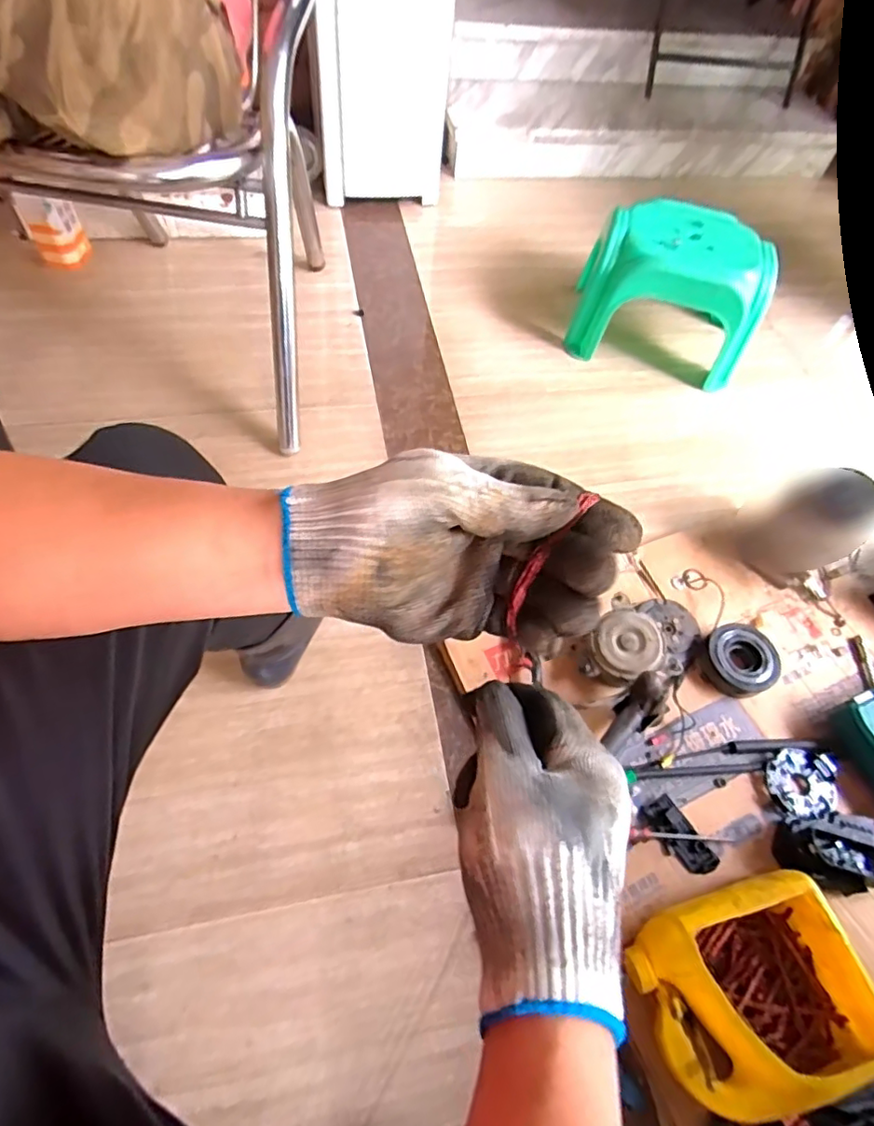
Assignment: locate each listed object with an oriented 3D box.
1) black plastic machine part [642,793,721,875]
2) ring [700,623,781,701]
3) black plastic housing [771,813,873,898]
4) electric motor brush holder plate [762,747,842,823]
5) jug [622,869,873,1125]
[{"bbox_3d":[0.298,0.334,0.697,0.046,0.019,0.091,-26,64,-19],"label":"black plastic machine part"},{"bbox_3d":[0.443,0.141,0.831,0.101,0.037,0.096,2,59,-3],"label":"ring"},{"bbox_3d":[0.466,0.341,0.678,0.124,0.069,0.085,9,58,1],"label":"black plastic housing"},{"bbox_3d":[0.477,0.284,0.744,0.101,0.022,0.083,-15,61,-13],"label":"electric motor brush holder plate"},{"bbox_3d":[0.320,0.438,0.589,0.215,0.089,0.169,-12,60,-12],"label":"jug"}]

